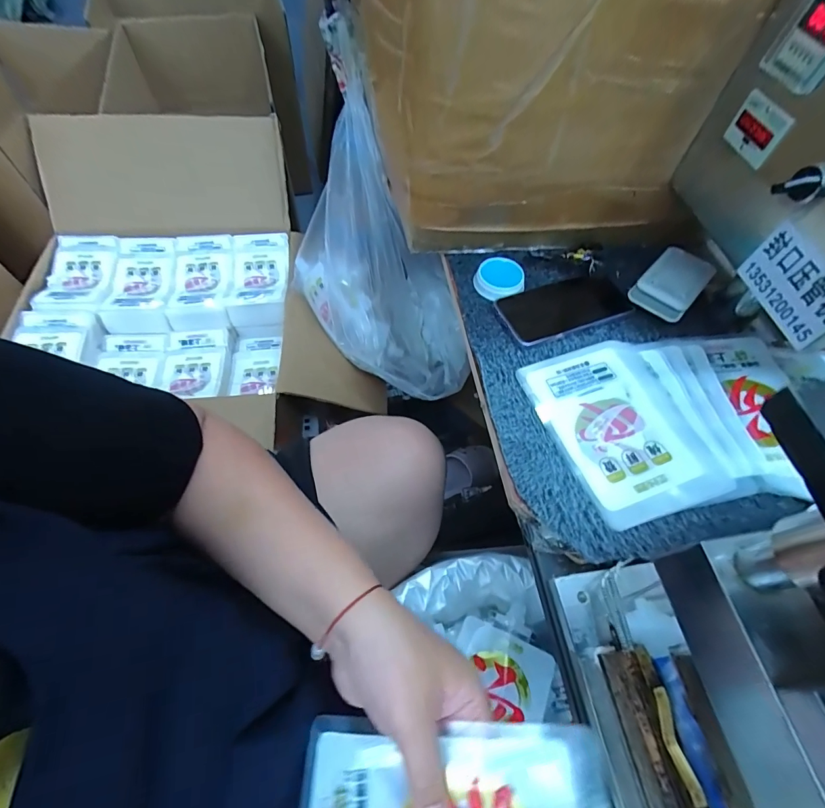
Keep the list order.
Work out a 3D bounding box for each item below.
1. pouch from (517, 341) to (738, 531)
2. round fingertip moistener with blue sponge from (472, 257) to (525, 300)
[{"bbox_3d":[0.212,0.021,0.423,0.139,0.014,0.189,-15,61,-12],"label":"pouch"},{"bbox_3d":[0.109,-0.155,0.515,0.057,0.028,0.053,1,59,-2],"label":"round fingertip moistener with blue sponge"}]

